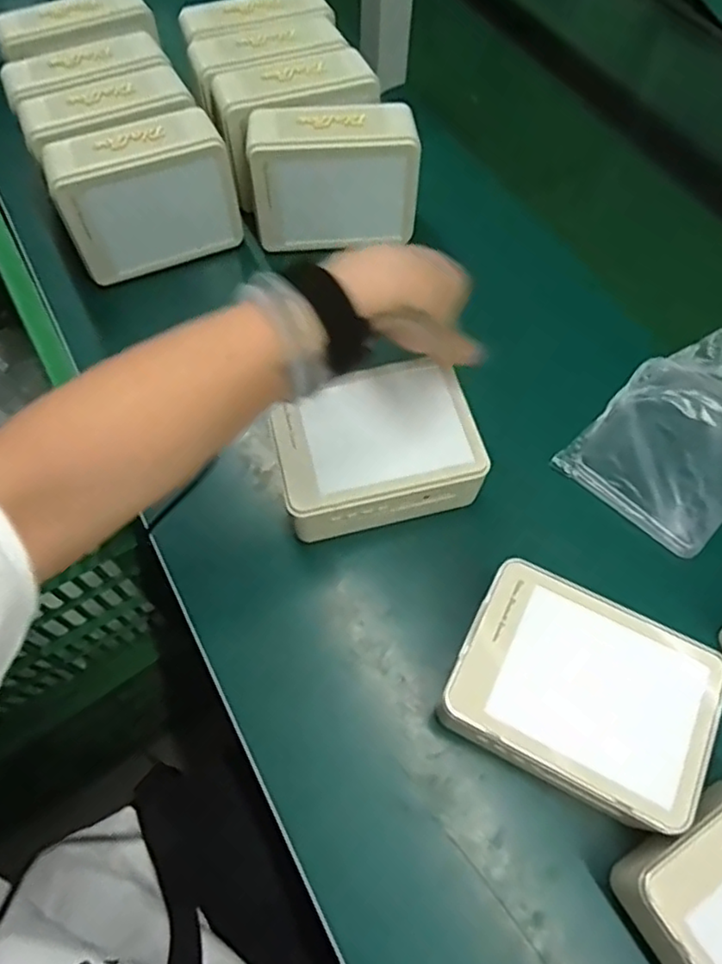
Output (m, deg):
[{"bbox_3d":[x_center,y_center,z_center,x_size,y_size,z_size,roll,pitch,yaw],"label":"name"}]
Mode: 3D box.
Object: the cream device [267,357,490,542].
[{"bbox_3d":[0.009,-0.022,0.453,0.135,0.062,0.092,-11,62,-9],"label":"cream device"}]

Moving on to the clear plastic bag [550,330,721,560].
[{"bbox_3d":[0.253,-0.036,0.475,0.173,0.049,0.129,-39,69,-21],"label":"clear plastic bag"}]

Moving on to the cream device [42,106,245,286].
[{"bbox_3d":[-0.178,-0.239,0.534,0.137,0.099,0.058,-20,64,-13],"label":"cream device"}]

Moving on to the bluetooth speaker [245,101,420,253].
[{"bbox_3d":[-0.023,-0.256,0.542,0.139,0.098,0.062,-5,62,-5],"label":"bluetooth speaker"}]

